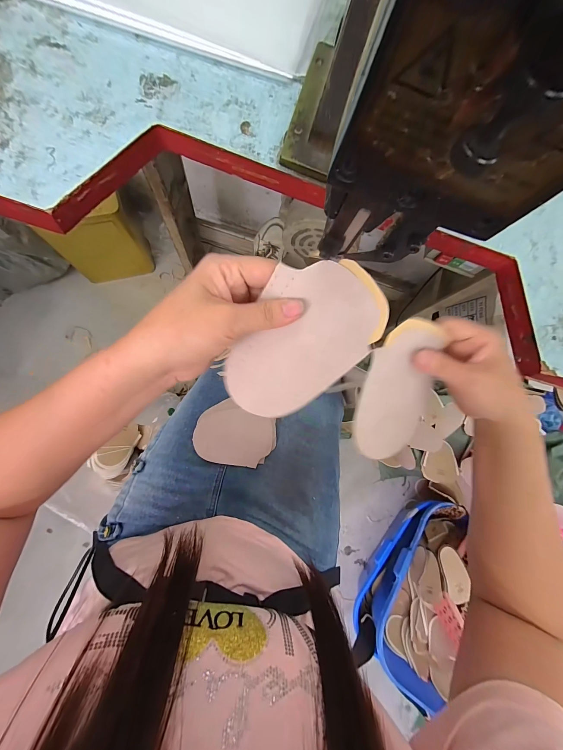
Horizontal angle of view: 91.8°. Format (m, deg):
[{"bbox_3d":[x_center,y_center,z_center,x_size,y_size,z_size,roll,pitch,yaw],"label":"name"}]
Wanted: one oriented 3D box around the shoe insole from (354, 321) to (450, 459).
[{"bbox_3d":[0.107,0.017,0.244,0.079,0.011,0.125,2,106,-25],"label":"shoe insole"}]

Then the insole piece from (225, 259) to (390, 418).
[{"bbox_3d":[0.018,-0.021,0.205,0.090,0.011,0.125,26,111,-23],"label":"insole piece"}]

